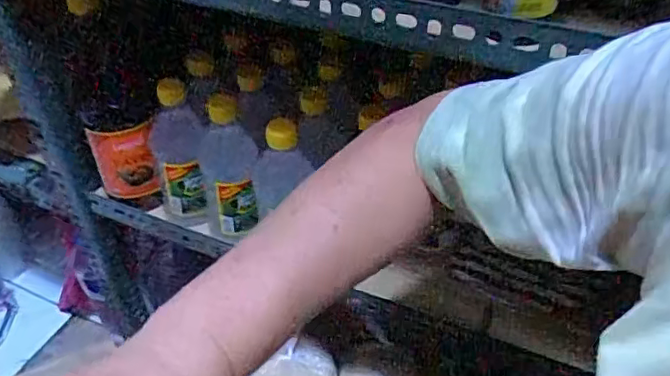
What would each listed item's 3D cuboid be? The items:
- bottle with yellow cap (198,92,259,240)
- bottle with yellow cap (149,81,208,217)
[{"bbox_3d":[-0.111,-0.018,0.619,0.060,0.164,0.061,-12,44,-13],"label":"bottle with yellow cap"},{"bbox_3d":[-0.167,-0.036,0.632,0.053,0.167,0.050,-12,44,-13],"label":"bottle with yellow cap"}]

